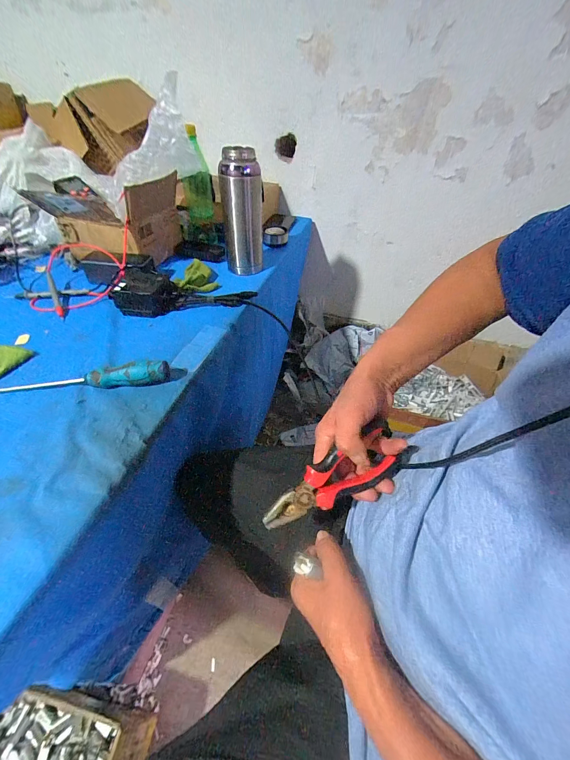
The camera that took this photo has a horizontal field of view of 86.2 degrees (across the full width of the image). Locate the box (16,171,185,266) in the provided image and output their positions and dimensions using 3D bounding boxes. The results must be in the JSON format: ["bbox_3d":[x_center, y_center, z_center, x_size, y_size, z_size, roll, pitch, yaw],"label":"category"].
[{"bbox_3d":[-0.365,-0.347,0.657,0.224,0.139,0.183,14,46,11],"label":"box"}]

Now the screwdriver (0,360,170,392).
[{"bbox_3d":[-0.274,-0.003,0.412,0.227,0.030,0.026,-4,44,-7],"label":"screwdriver"}]

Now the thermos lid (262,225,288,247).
[{"bbox_3d":[-0.025,-0.381,0.805,0.063,0.025,0.063,3,44,0],"label":"thermos lid"}]

